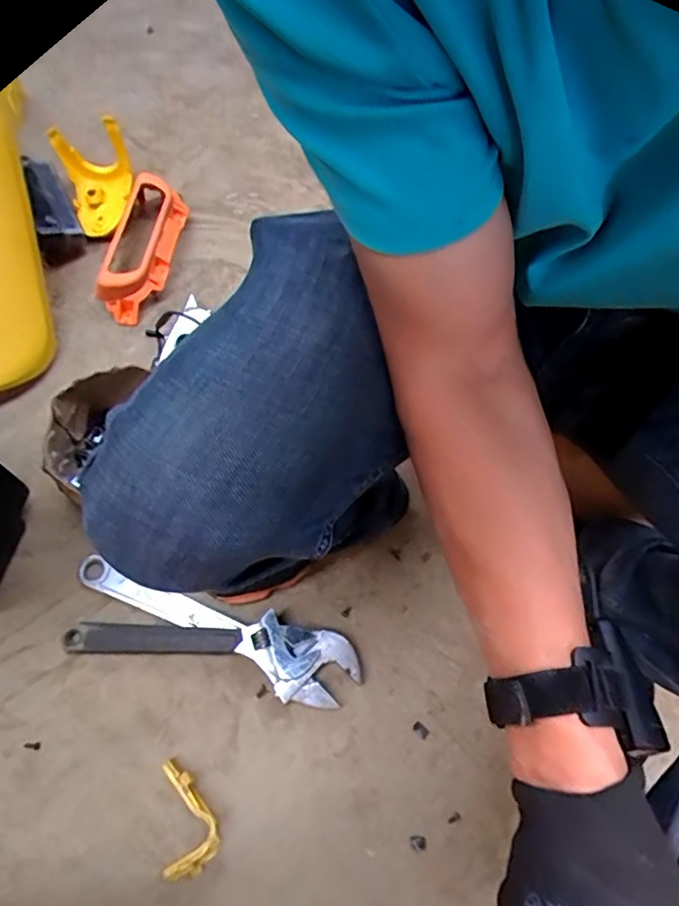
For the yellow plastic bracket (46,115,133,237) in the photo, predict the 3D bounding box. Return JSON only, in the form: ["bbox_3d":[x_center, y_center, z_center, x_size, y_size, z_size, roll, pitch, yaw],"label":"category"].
[{"bbox_3d":[-0.387,-0.441,0.891,0.109,0.108,0.157,-19,68,-10],"label":"yellow plastic bracket"}]

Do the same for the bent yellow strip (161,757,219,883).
[{"bbox_3d":[-0.155,0.379,0.572,0.055,0.034,0.102,-6,66,-5],"label":"bent yellow strip"}]

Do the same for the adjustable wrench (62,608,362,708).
[{"bbox_3d":[-0.148,0.225,0.632,0.343,0.037,0.089,7,66,2],"label":"adjustable wrench"}]

